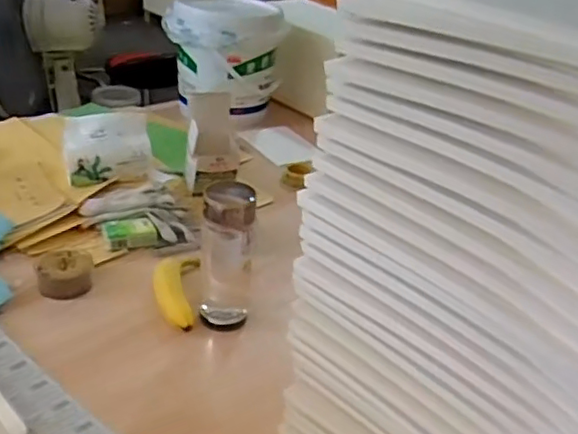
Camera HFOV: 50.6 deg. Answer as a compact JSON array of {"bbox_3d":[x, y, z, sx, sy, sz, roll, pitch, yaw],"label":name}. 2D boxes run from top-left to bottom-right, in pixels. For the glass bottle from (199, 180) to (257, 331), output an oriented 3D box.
[{"bbox_3d":[-0.077,0.051,0.765,0.068,0.177,0.079,4,29,-5],"label":"glass bottle"}]

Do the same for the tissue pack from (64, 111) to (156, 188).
[{"bbox_3d":[-0.314,-0.127,1.061,0.144,0.079,0.101,-2,30,-15],"label":"tissue pack"}]

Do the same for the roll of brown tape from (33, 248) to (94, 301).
[{"bbox_3d":[-0.305,0.077,0.833,0.070,0.033,0.068,5,29,-3],"label":"roll of brown tape"}]

